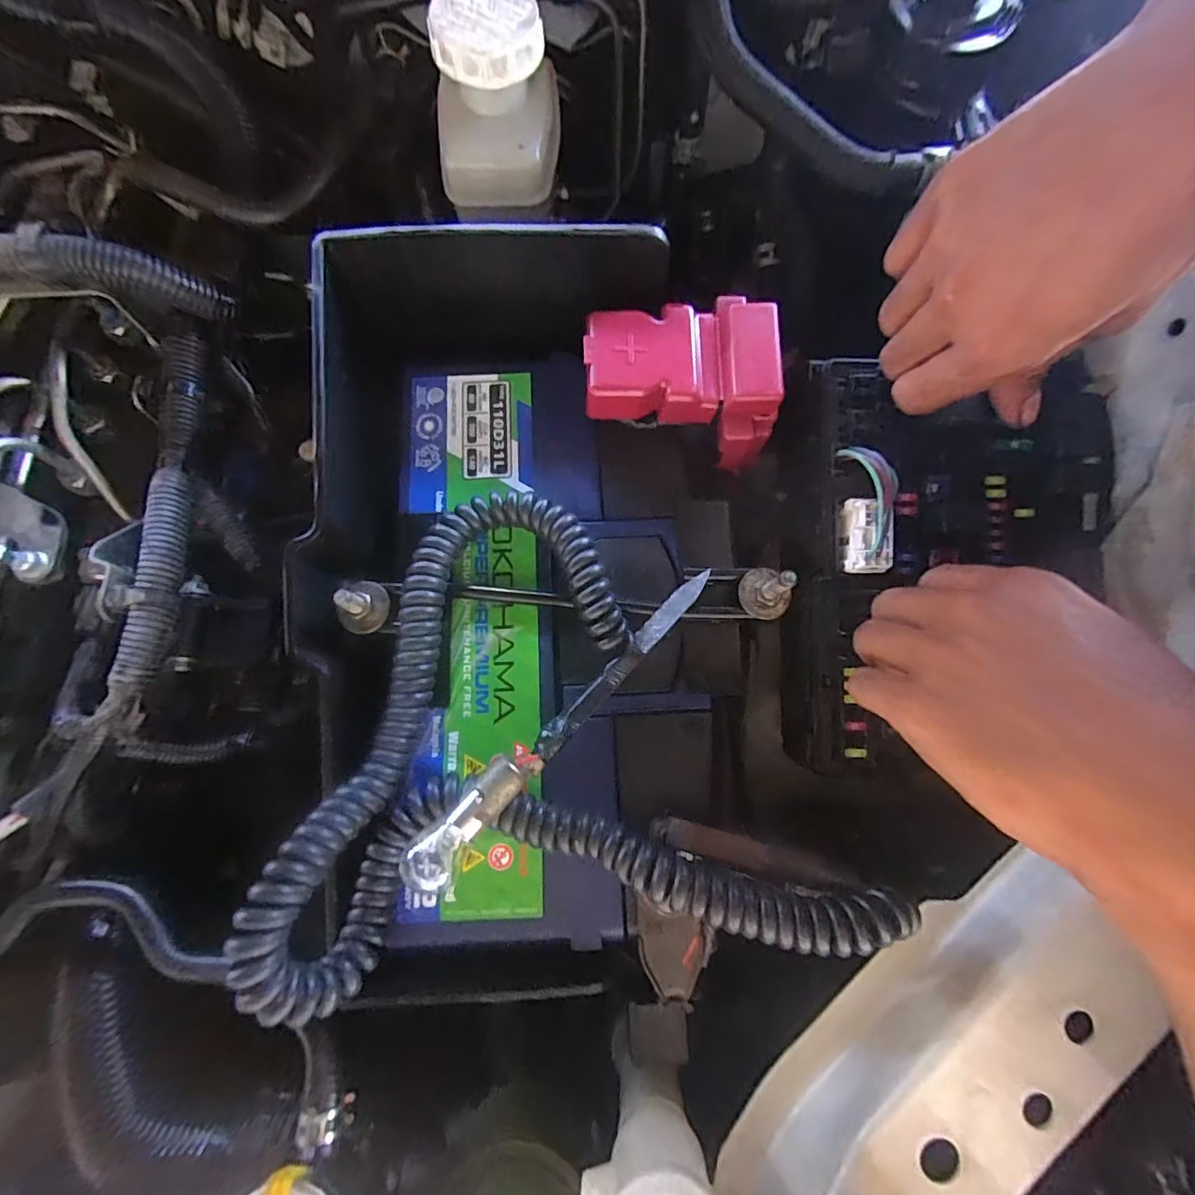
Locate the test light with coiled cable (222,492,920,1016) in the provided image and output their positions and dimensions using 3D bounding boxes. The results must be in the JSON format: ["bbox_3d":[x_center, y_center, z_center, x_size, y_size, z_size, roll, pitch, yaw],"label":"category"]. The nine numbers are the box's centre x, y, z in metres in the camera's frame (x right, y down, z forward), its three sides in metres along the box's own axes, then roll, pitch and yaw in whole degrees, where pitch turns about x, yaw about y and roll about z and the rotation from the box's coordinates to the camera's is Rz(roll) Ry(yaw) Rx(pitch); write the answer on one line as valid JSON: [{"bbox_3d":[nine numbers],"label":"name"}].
[{"bbox_3d":[-0.014,0.047,0.237,0.247,0.053,0.210,-7,77,-2],"label":"test light with coiled cable"}]

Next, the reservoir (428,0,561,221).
[{"bbox_3d":[-0.054,-0.266,0.294,0.063,0.064,0.081,5,77,0],"label":"reservoir"}]

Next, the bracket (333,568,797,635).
[{"bbox_3d":[-0.015,0.001,0.266,0.220,0.019,0.025,-2,77,-1],"label":"bracket"}]

